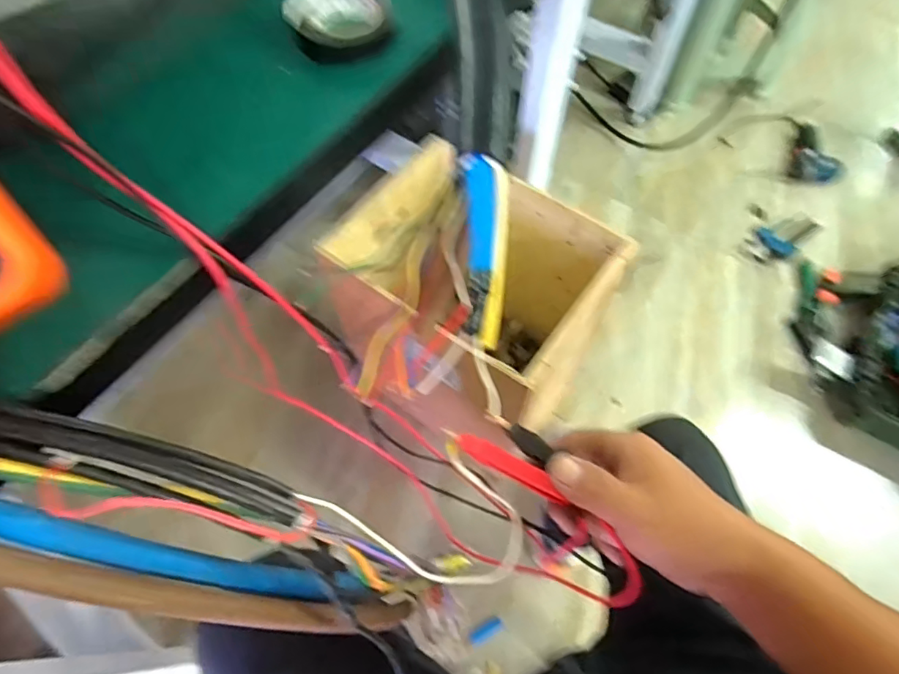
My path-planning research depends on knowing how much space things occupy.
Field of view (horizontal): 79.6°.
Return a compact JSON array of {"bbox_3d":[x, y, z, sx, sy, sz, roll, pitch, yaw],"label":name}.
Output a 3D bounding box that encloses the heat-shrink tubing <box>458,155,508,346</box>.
[{"bbox_3d":[0.024,-0.059,0.351,0.027,0.037,0.123,1,81,0],"label":"heat-shrink tubing"}]

